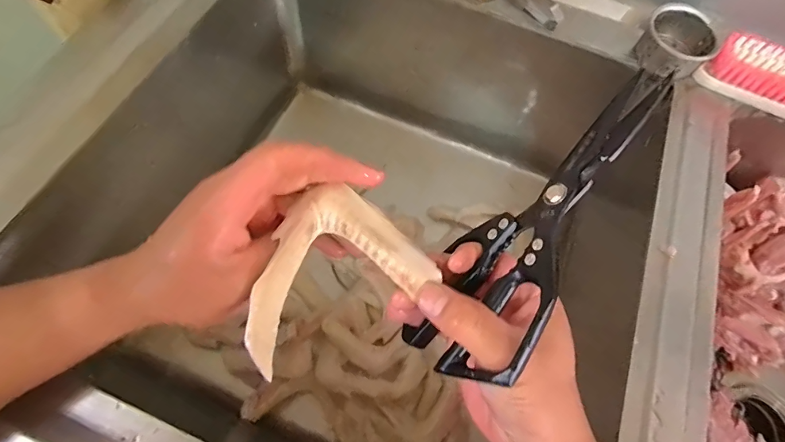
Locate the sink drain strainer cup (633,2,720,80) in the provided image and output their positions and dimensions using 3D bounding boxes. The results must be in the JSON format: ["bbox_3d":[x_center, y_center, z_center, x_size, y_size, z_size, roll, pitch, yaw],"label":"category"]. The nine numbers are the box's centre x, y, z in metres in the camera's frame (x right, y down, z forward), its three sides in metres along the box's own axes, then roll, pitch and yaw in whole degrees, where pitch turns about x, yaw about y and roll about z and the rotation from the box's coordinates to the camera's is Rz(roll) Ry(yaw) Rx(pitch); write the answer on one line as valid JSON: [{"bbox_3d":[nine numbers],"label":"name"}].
[{"bbox_3d":[0.306,-0.191,0.455,0.071,0.039,0.071,1,65,-3],"label":"sink drain strainer cup"}]

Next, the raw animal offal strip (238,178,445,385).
[{"bbox_3d":[-0.043,0.031,0.248,0.111,0.018,0.086,-36,72,-18],"label":"raw animal offal strip"}]

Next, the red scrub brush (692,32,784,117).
[{"bbox_3d":[0.399,-0.148,0.440,0.129,0.041,0.045,26,66,8],"label":"red scrub brush"}]

